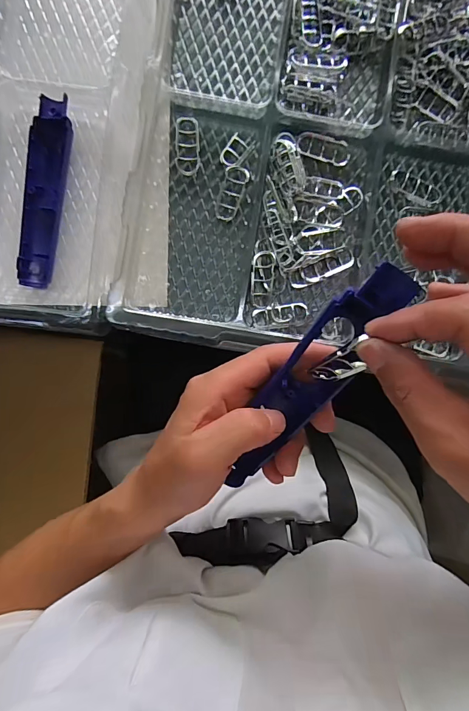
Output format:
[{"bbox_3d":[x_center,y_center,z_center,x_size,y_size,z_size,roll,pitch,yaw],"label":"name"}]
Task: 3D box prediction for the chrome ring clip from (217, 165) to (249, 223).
[{"bbox_3d":[-0.001,-0.154,0.356,0.023,0.007,0.053,14,89,-2],"label":"chrome ring clip"}]

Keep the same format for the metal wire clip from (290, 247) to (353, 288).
[{"bbox_3d":[0.083,-0.083,0.356,0.063,0.006,0.019,-25,90,-2],"label":"metal wire clip"}]

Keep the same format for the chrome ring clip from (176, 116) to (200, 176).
[{"bbox_3d":[-0.044,-0.198,0.353,0.022,0.009,0.057,0,89,-2],"label":"chrome ring clip"}]

